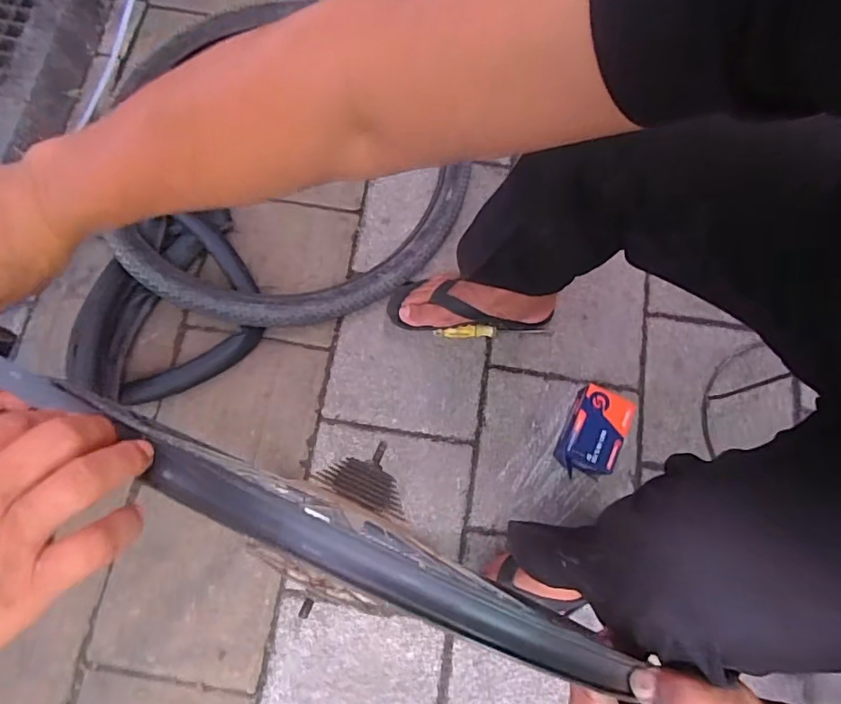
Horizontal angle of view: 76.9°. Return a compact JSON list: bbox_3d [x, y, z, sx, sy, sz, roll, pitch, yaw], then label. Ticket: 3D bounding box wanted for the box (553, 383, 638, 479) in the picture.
[{"bbox_3d":[0.262,0.122,0.804,0.086,0.065,0.134,22,75,5],"label":"box"}]

